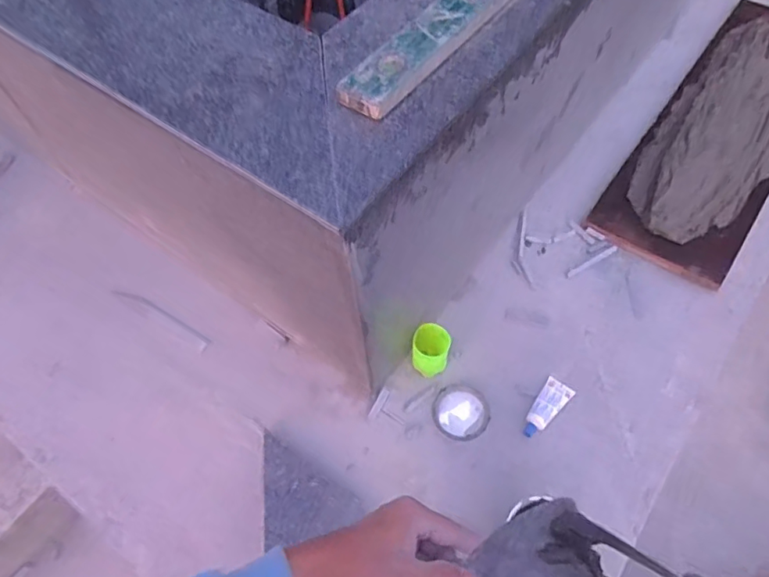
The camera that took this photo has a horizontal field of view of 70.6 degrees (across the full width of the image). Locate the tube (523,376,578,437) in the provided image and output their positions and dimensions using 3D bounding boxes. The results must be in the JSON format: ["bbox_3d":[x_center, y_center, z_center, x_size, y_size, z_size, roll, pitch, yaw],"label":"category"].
[{"bbox_3d":[0.253,0.187,0.845,0.043,0.026,0.113,32,65,20],"label":"tube"}]

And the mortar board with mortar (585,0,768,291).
[{"bbox_3d":[0.744,-0.375,1.146,0.258,0.071,0.905,32,65,20],"label":"mortar board with mortar"}]

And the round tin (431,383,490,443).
[{"bbox_3d":[0.122,0.196,0.863,0.086,0.010,0.085,-1,59,2],"label":"round tin"}]

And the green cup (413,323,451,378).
[{"bbox_3d":[0.072,0.096,0.839,0.055,0.065,0.056,-1,59,2],"label":"green cup"}]

